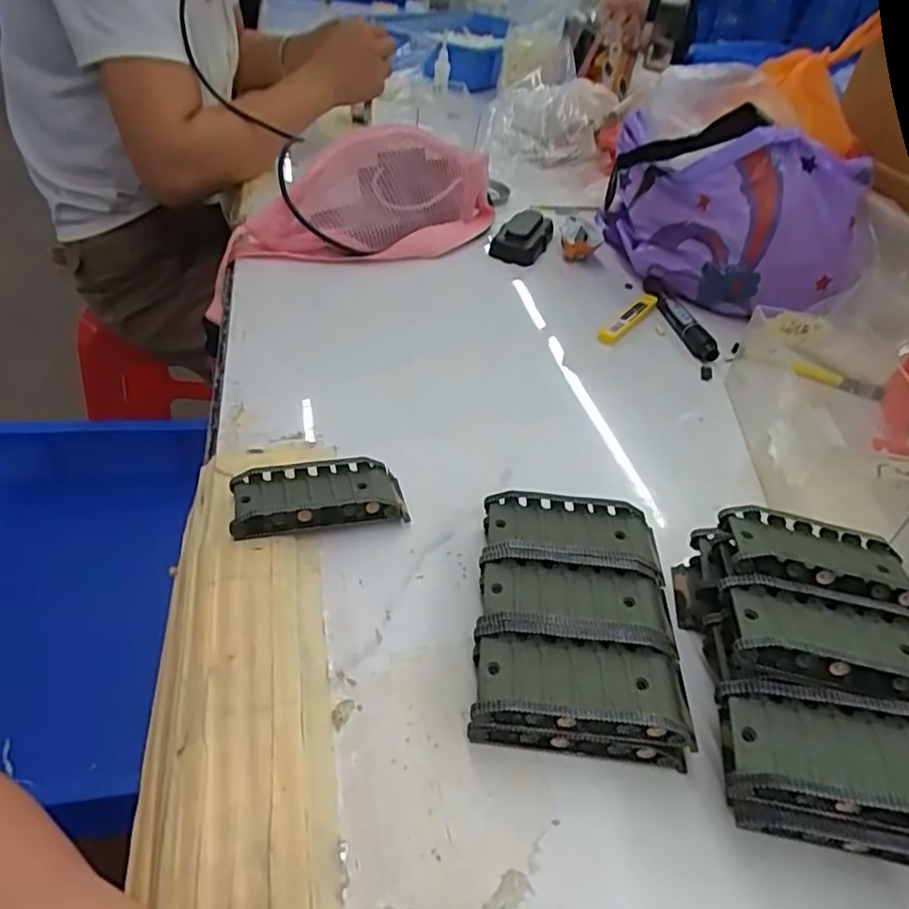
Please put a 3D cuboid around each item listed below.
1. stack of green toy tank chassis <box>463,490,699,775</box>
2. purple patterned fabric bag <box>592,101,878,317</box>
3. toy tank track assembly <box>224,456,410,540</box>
[{"bbox_3d":[0.061,0.079,0.317,0.096,0.037,0.130,9,41,-1],"label":"stack of green toy tank chassis"},{"bbox_3d":[0.262,-0.231,0.605,0.245,0.154,0.098,25,43,17],"label":"purple patterned fabric bag"},{"bbox_3d":[-0.079,0.026,0.368,0.096,0.022,0.044,-5,43,-17],"label":"toy tank track assembly"}]

